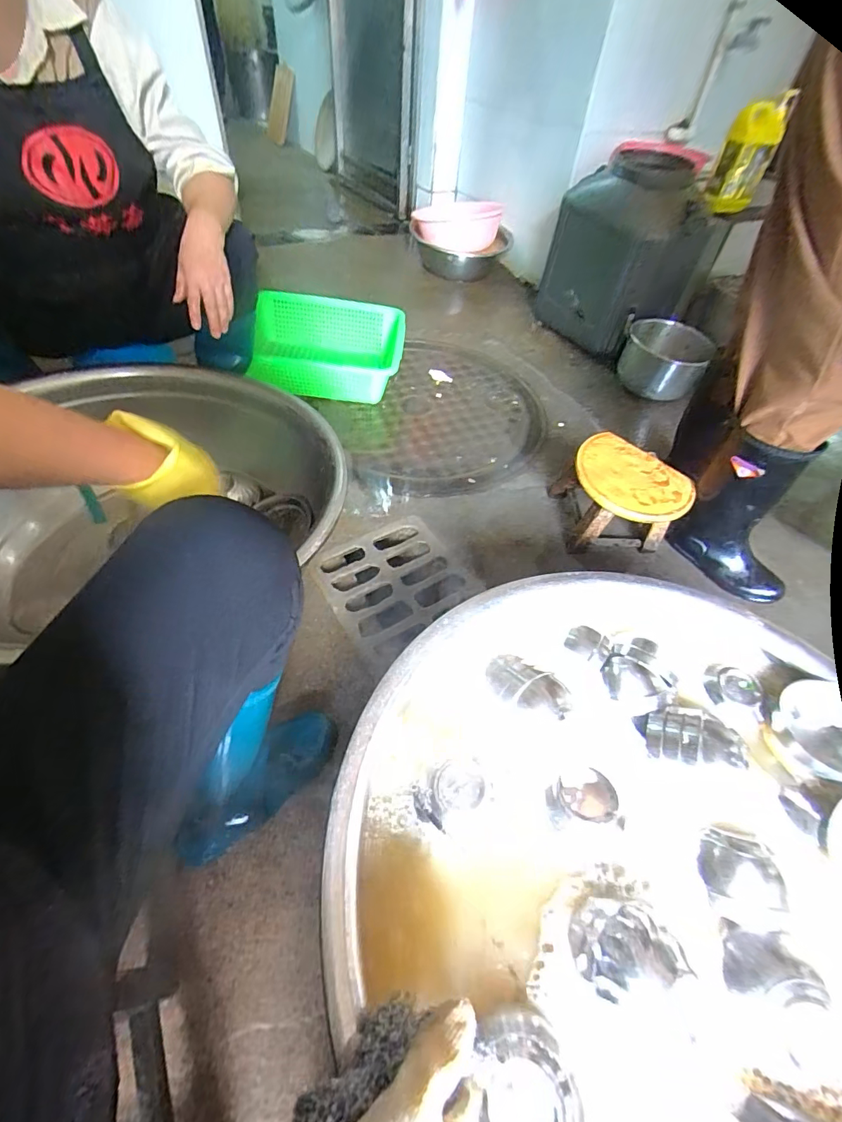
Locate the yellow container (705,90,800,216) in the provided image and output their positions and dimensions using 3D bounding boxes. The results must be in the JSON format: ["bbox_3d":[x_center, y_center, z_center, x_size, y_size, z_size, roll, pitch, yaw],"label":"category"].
[{"bbox_3d":[0.915,-1.132,1.304,0.135,0.224,0.124,22,52,14],"label":"yellow container"}]

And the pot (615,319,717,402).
[{"bbox_3d":[0.726,-0.599,1.391,0.238,0.158,0.200,28,53,18],"label":"pot"}]

